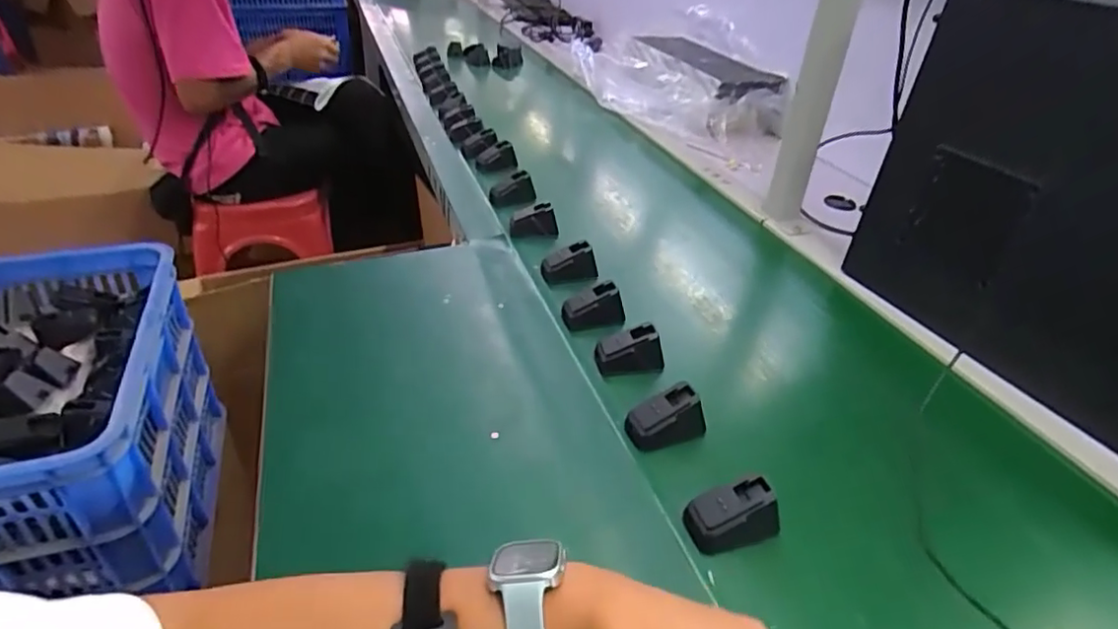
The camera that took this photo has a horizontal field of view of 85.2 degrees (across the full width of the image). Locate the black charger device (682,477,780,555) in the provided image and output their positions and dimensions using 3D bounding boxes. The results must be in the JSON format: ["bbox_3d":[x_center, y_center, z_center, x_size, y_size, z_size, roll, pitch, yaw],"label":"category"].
[{"bbox_3d":[0.132,0.153,0.465,0.065,0.035,0.041,-2,35,-9],"label":"black charger device"}]

